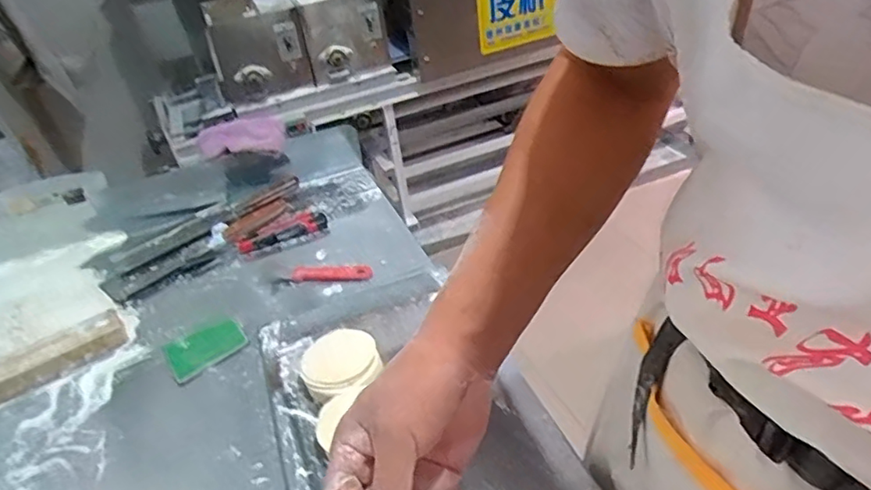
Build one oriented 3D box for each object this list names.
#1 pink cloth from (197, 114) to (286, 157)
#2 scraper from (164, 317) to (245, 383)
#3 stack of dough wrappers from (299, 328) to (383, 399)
[{"bbox_3d":[-0.333,-0.189,1.006,0.143,0.059,0.036,-16,35,-34],"label":"pink cloth"},{"bbox_3d":[-0.302,0.130,0.758,0.094,0.004,0.073,-28,41,-25],"label":"scraper"},{"bbox_3d":[-0.110,0.137,0.671,0.087,0.033,0.091,-21,39,-18],"label":"stack of dough wrappers"}]

